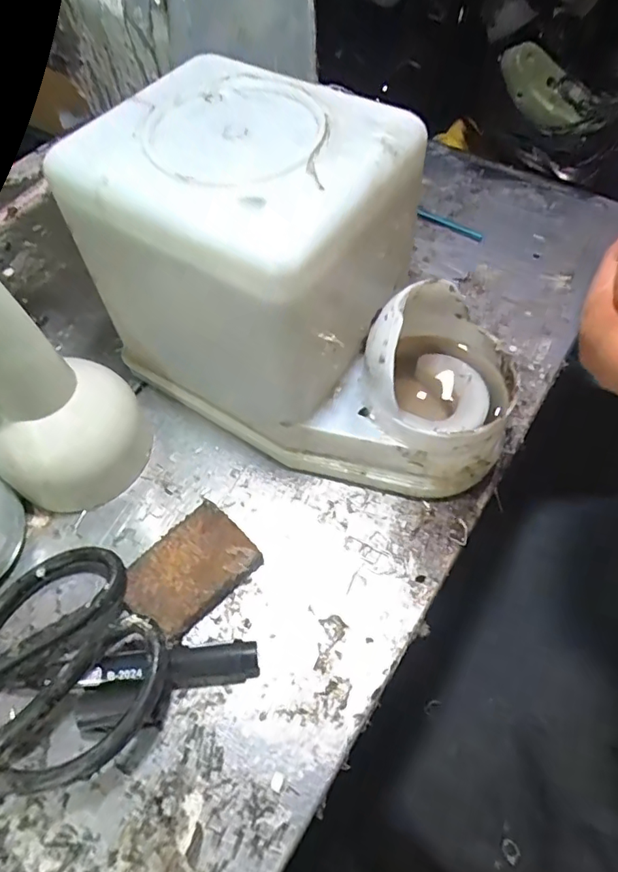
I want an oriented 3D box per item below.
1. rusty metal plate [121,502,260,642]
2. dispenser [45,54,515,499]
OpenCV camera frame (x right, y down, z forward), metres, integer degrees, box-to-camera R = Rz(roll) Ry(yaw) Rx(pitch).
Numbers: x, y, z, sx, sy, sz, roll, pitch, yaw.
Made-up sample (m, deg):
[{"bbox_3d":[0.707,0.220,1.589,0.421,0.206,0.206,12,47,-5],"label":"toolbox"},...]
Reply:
[{"bbox_3d":[-0.065,0.076,0.292,0.068,0.015,0.049,-41,66,-20],"label":"rusty metal plate"},{"bbox_3d":[0.009,-0.076,0.297,0.241,0.158,0.134,28,64,17],"label":"dispenser"}]

